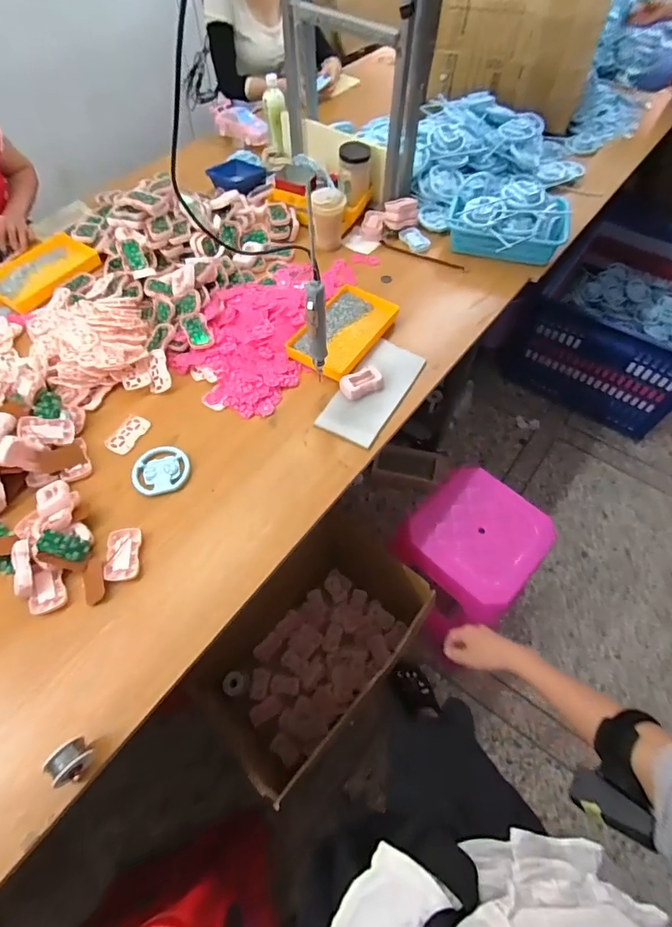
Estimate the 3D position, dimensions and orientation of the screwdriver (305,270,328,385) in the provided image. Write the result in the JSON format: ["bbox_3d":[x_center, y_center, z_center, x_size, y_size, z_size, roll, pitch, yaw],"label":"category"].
[{"bbox_3d":[-0.033,-0.236,0.795,0.033,0.212,0.040,1,60,1],"label":"screwdriver"}]

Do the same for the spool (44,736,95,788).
[{"bbox_3d":[-0.350,0.393,0.586,0.043,0.062,0.051,39,68,21],"label":"spool"}]

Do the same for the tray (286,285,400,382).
[{"bbox_3d":[0.020,-0.300,0.994,0.150,0.030,0.252,32,65,17],"label":"tray"}]

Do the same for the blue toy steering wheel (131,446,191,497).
[{"bbox_3d":[-0.331,0.011,0.837,0.103,0.013,0.105,0,60,0],"label":"blue toy steering wheel"}]

